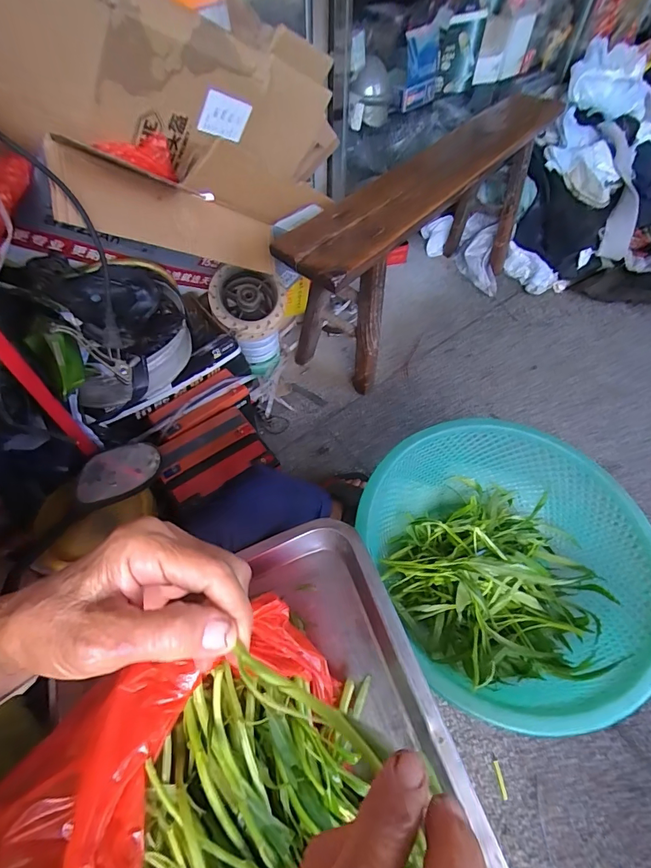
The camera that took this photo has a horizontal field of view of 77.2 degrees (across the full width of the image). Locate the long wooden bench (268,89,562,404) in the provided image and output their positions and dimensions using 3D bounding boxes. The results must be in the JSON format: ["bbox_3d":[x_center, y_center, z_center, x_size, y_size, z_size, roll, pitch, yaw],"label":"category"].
[{"bbox_3d":[0.245,-0.468,1.015,0.201,0.379,0.908,38,63,22],"label":"long wooden bench"}]

